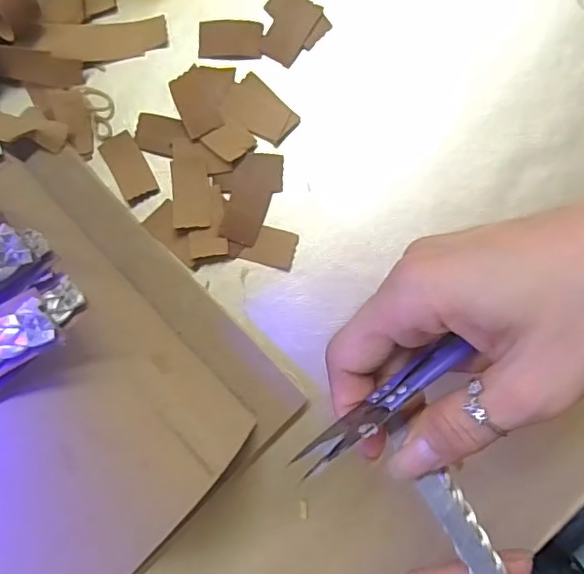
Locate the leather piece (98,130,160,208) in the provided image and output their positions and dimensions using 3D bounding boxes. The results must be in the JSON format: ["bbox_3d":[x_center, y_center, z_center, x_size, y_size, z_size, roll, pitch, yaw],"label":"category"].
[{"bbox_3d":[-0.086,-0.062,0.299,0.018,0.005,0.036,-29,86,2],"label":"leather piece"}]

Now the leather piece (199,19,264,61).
[{"bbox_3d":[-0.032,-0.130,0.297,0.033,0.004,0.020,4,88,4],"label":"leather piece"}]

